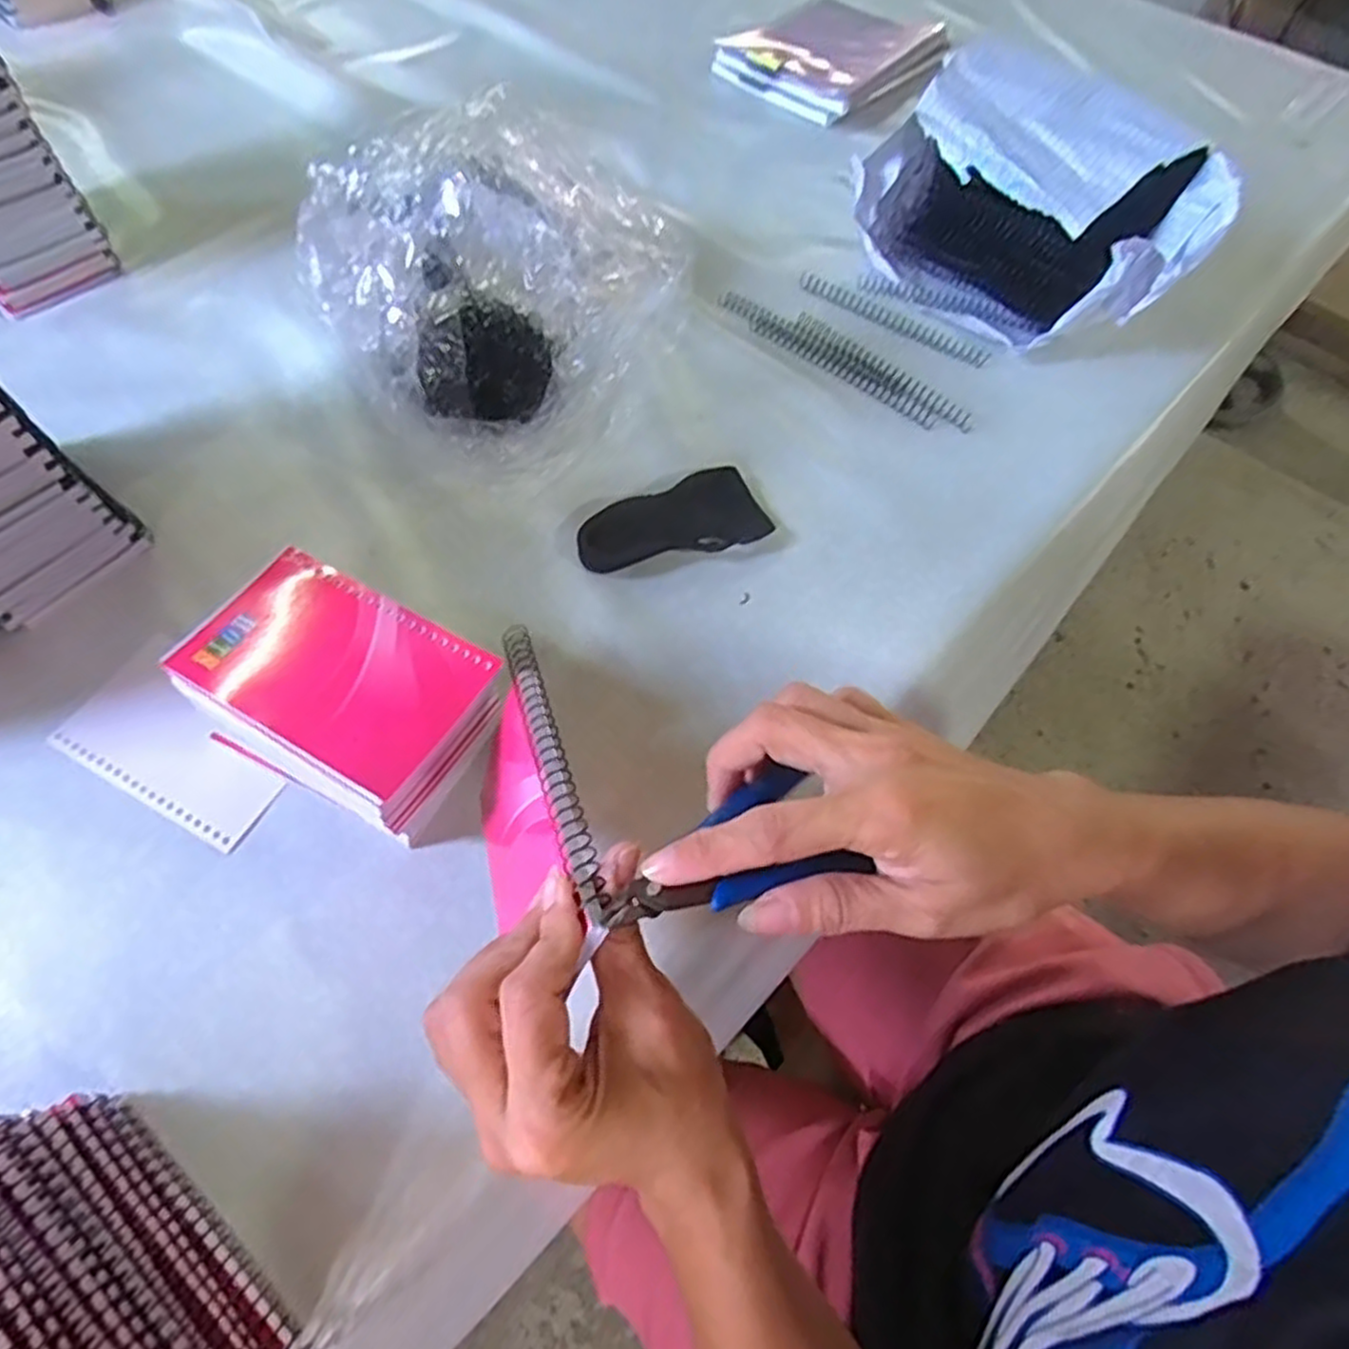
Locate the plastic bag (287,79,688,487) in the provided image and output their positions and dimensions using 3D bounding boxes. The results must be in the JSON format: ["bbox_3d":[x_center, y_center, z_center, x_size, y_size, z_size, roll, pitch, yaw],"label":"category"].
[{"bbox_3d":[-0.122,-0.256,0.508,0.203,0.113,0.235,-39,69,-21],"label":"plastic bag"}]

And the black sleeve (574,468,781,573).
[{"bbox_3d":[0.002,-0.093,0.473,0.119,0.022,0.052,-26,65,-16],"label":"black sleeve"}]

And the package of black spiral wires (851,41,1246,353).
[{"bbox_3d":[0.253,-0.338,0.555,0.252,0.134,0.107,40,66,18],"label":"package of black spiral wires"}]

